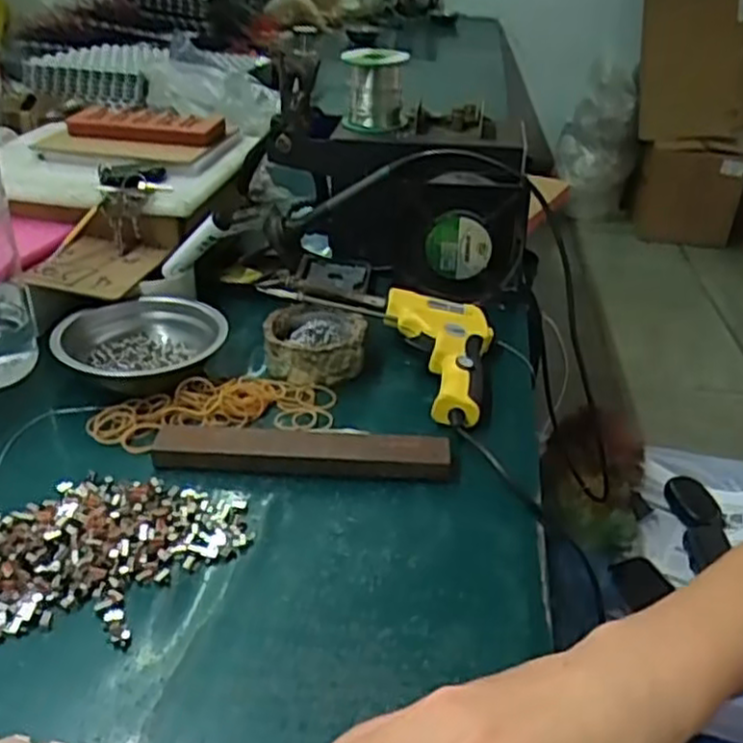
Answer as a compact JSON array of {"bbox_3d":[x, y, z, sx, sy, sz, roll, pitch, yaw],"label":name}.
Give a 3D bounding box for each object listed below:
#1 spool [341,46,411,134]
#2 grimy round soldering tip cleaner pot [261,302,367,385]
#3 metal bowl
[{"bbox_3d":[0.003,-0.273,0.740,0.057,0.086,0.061,-1,30,-5],"label":"spool"},{"bbox_3d":[-0.046,-0.023,0.611,0.079,0.034,0.080,1,30,-1],"label":"grimy round soldering tip cleaner pot"},{"bbox_3d":[-0.181,-0.021,0.588,0.125,0.040,0.119,1,30,-1],"label":"metal bowl"}]

